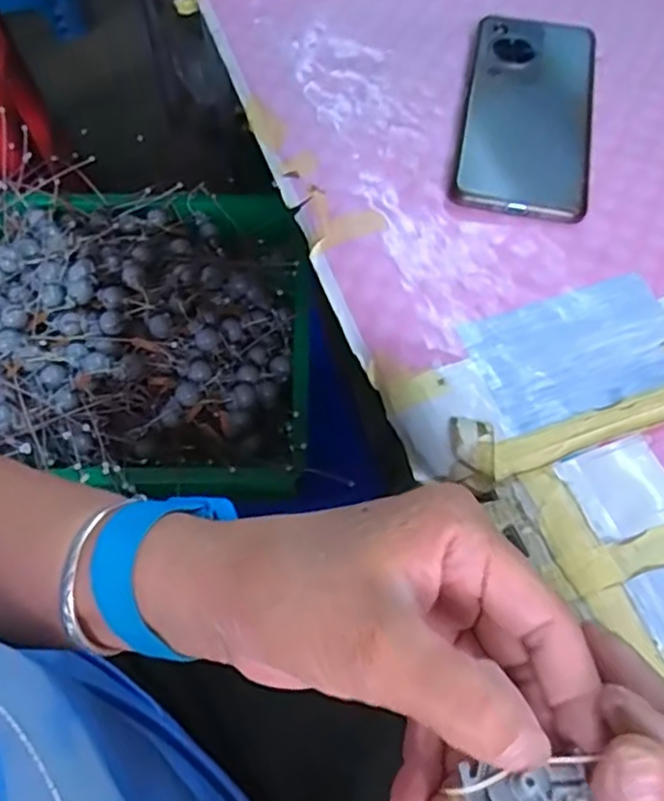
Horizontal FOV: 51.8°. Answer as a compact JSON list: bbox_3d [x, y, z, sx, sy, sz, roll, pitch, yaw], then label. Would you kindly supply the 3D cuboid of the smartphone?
[{"bbox_3d":[0.119,-0.176,0.417,0.077,0.013,0.156,10,64,5],"label":"smartphone"}]

